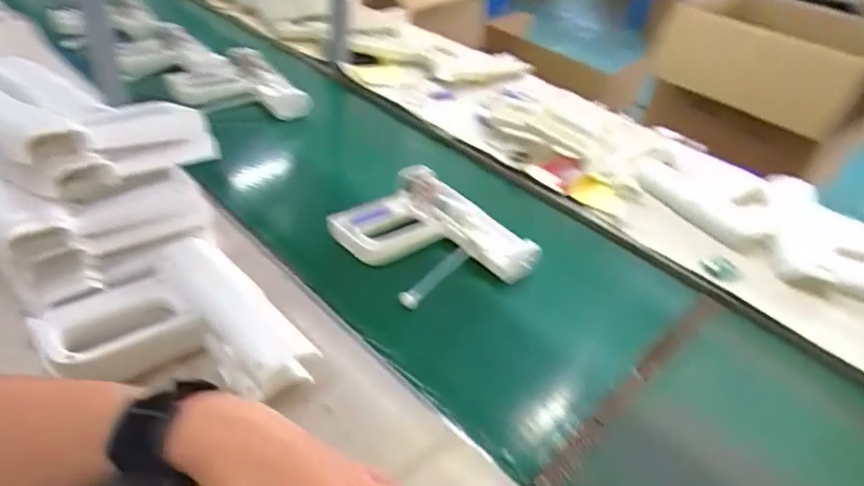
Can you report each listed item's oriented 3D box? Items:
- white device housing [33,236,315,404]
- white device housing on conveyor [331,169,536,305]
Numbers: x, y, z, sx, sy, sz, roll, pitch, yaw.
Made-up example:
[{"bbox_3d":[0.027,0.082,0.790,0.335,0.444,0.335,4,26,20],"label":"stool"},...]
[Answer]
[{"bbox_3d":[-0.239,0.090,0.511,0.183,0.055,0.199,-28,50,-36],"label":"white device housing"},{"bbox_3d":[-0.003,-0.001,0.719,0.190,0.059,0.223,-24,48,-33],"label":"white device housing on conveyor"}]

